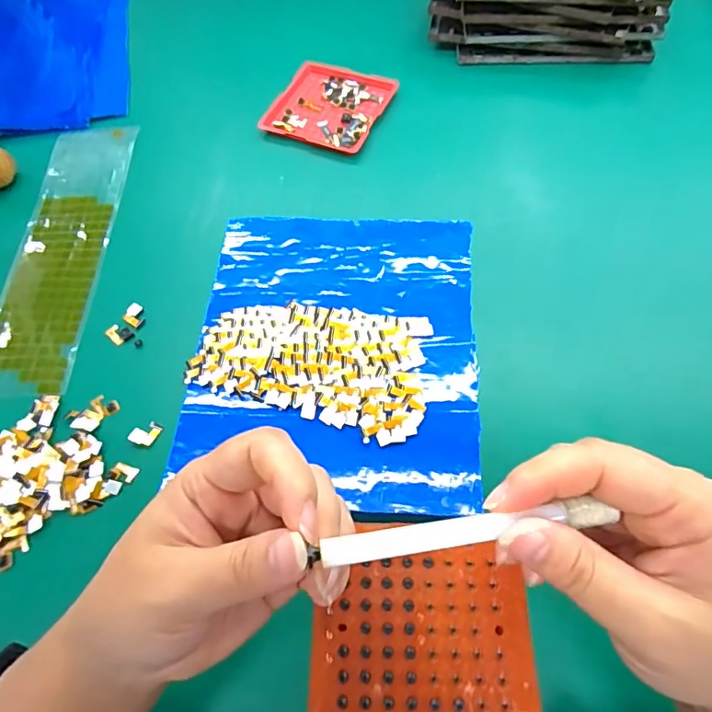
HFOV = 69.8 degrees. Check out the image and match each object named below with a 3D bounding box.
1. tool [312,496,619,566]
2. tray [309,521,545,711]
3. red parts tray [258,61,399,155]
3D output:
[{"bbox_3d":[0.039,0.057,0.166,0.094,0.004,0.009,-5,62,-9],"label":"tool"},{"bbox_3d":[0.028,0.113,0.209,0.089,0.004,0.082,0,63,4],"label":"tray"},{"bbox_3d":[-0.025,-0.234,0.477,0.102,0.009,0.099,22,66,14],"label":"red parts tray"}]

